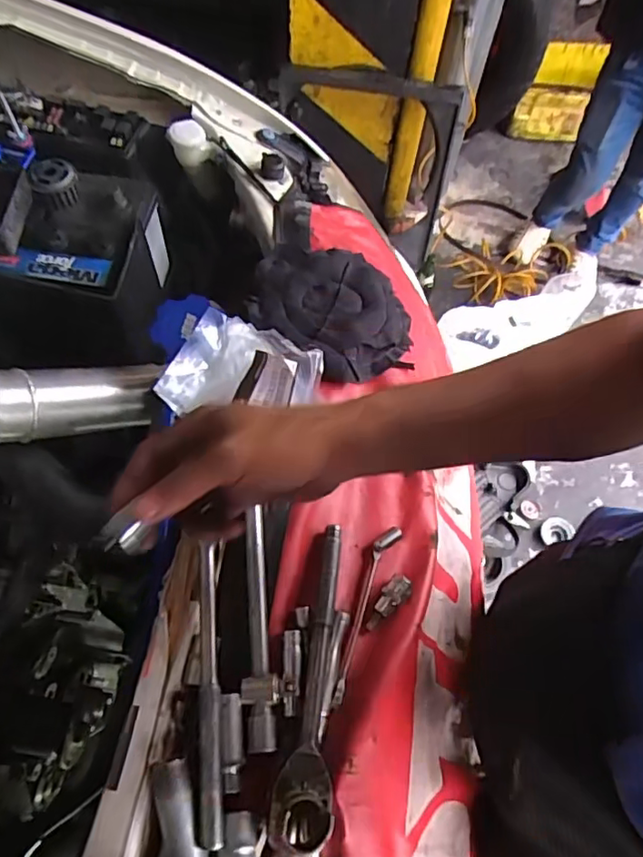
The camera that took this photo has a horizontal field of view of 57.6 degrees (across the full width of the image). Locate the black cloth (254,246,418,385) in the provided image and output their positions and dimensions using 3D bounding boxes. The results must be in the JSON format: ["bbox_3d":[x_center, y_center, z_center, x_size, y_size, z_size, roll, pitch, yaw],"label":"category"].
[{"bbox_3d":[0.016,-0.135,0.656,0.191,0.047,0.172,39,67,17],"label":"black cloth"}]

